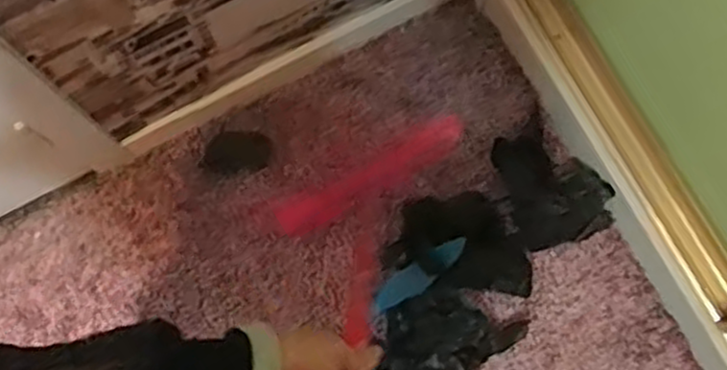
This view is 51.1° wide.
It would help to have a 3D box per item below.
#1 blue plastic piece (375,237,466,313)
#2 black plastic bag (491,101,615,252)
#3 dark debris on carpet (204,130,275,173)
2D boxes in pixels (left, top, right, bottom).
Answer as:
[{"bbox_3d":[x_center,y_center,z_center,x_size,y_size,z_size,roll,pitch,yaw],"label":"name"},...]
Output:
[{"bbox_3d":[0.089,0.145,1.215,0.183,0.025,0.045,-40,81,24],"label":"blue plastic piece"},{"bbox_3d":[0.313,-0.014,1.261,0.153,0.056,0.221,-14,80,-4],"label":"black plastic bag"},{"bbox_3d":[-0.211,-0.056,1.287,0.112,0.007,0.069,-4,79,-2],"label":"dark debris on carpet"}]

